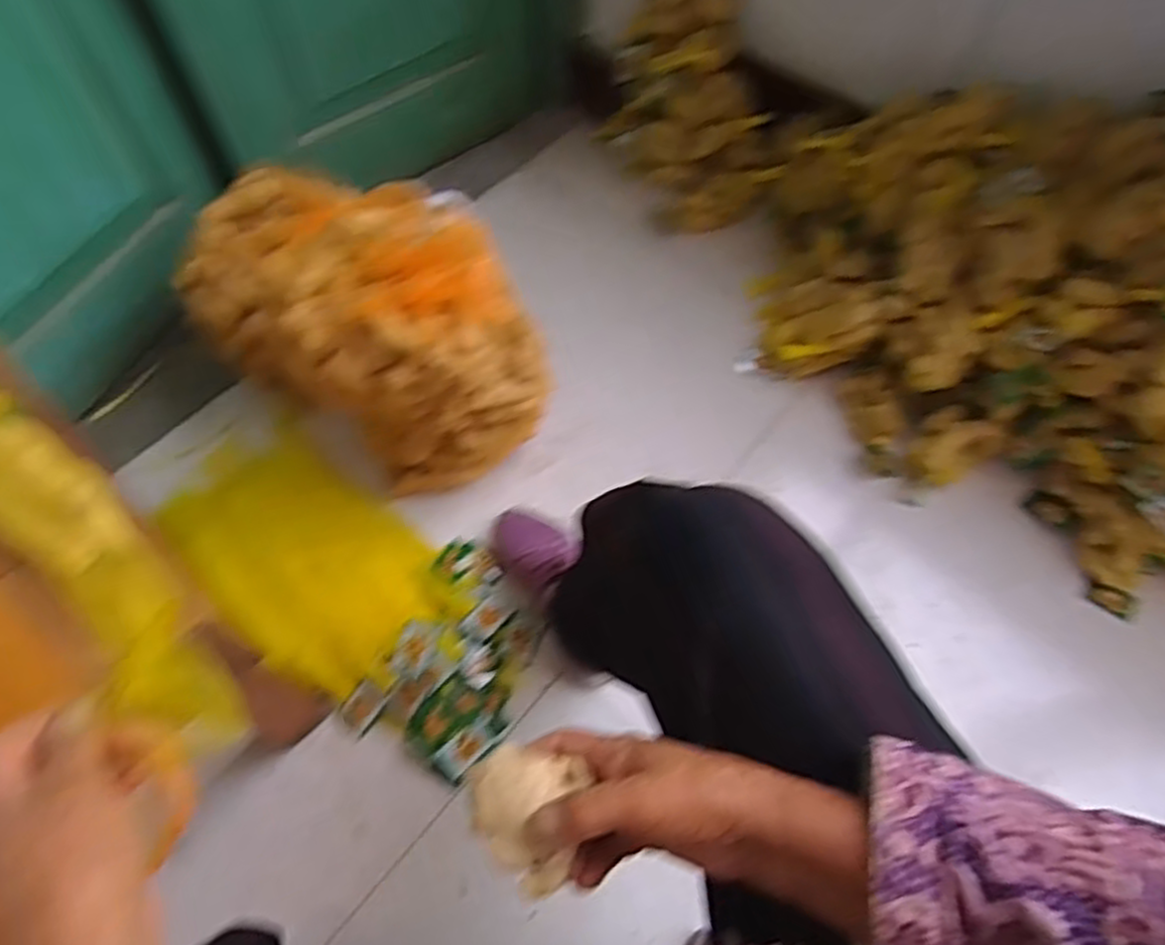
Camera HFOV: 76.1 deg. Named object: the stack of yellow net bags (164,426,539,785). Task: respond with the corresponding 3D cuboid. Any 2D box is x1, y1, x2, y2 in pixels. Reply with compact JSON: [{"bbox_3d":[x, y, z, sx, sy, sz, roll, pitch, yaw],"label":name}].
[{"bbox_3d":[-0.294,0.119,0.905,0.535,0.070,0.258,30,66,14],"label":"stack of yellow net bags"}]

